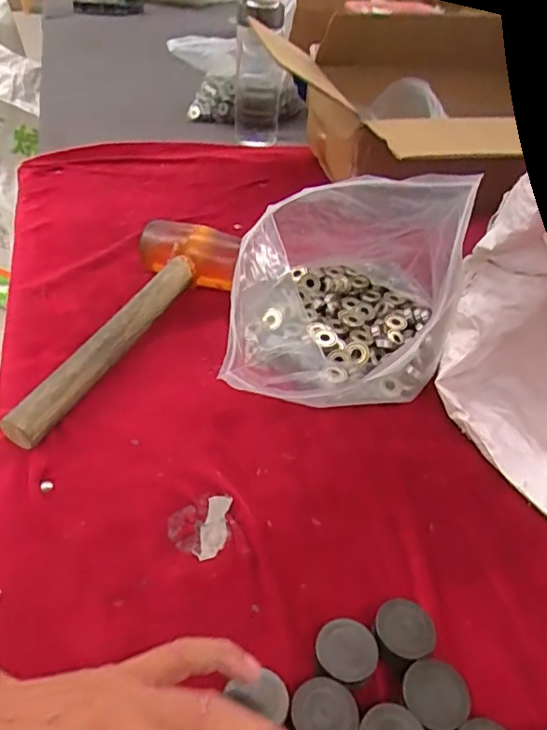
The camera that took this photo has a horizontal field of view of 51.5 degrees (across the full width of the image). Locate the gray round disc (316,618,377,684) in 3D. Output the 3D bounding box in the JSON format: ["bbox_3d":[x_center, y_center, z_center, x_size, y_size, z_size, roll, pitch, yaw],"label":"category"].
[{"bbox_3d":[0.039,0.155,0.306,0.031,0.011,0.031,2,42,-2],"label":"gray round disc"}]

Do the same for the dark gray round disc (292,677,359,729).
[{"bbox_3d":[0.026,0.171,0.279,0.031,0.006,0.033,2,42,-2],"label":"dark gray round disc"}]

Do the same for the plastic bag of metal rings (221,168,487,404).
[{"bbox_3d":[0.063,-0.079,0.459,0.164,0.166,0.235,8,42,5],"label":"plastic bag of metal rings"}]

